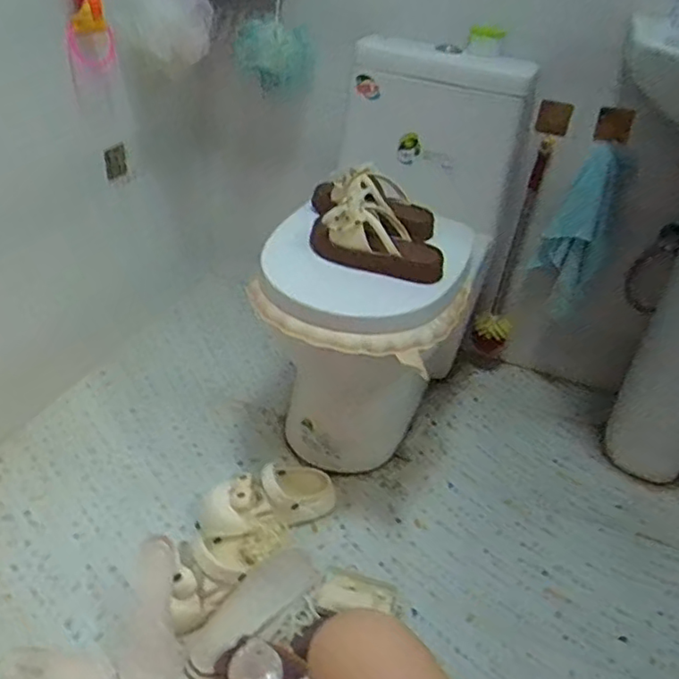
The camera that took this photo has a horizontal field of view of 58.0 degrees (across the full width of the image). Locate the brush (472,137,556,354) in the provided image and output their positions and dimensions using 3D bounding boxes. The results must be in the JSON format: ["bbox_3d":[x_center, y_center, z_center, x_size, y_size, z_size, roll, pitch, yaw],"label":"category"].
[{"bbox_3d":[0.387,-0.187,1.356,0.078,0.488,0.064,18,36,17],"label":"brush"}]

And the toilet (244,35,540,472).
[{"bbox_3d":[0.095,-0.120,1.139,0.356,0.695,0.602,15,35,12],"label":"toilet"}]

